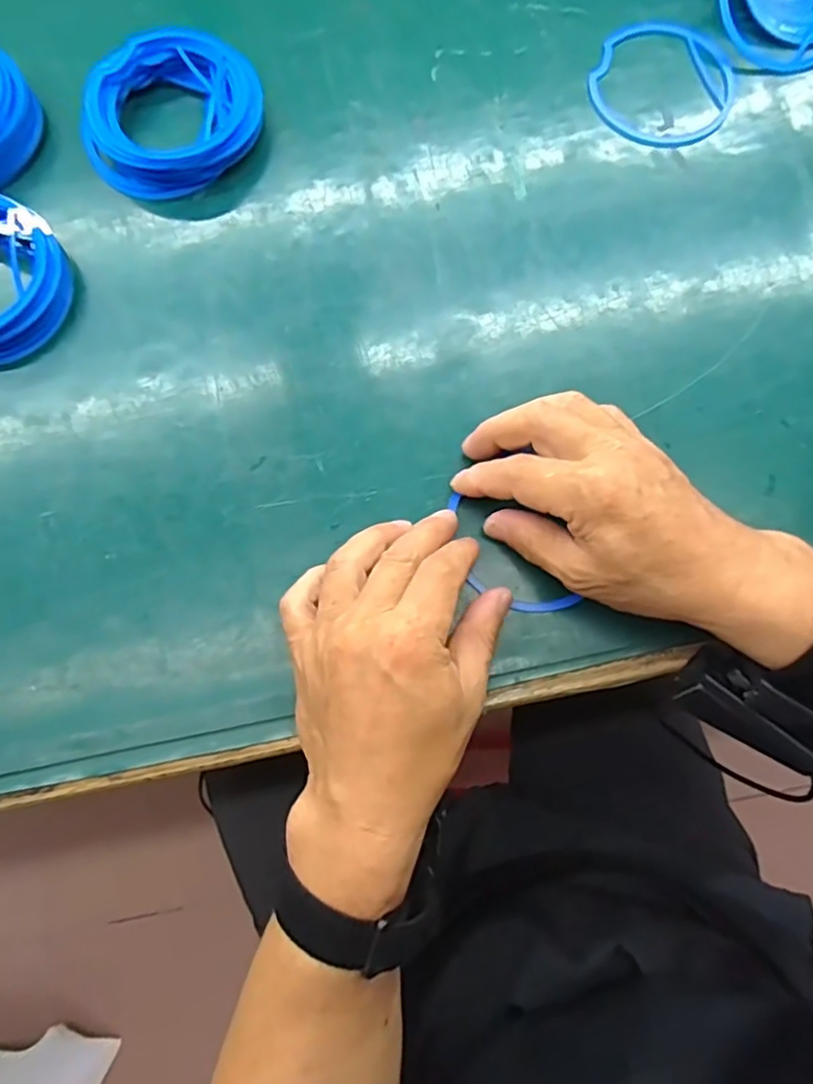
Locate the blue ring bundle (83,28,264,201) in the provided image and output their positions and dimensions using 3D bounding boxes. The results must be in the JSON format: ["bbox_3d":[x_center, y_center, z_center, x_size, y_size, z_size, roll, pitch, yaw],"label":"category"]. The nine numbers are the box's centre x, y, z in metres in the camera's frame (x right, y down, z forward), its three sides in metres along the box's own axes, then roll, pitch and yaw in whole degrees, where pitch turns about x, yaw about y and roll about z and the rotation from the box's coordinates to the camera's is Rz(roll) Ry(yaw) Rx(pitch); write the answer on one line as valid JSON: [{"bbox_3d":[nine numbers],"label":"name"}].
[{"bbox_3d":[-0.147,-0.267,0.394,0.108,0.026,0.094,-40,81,-8],"label":"blue ring bundle"}]

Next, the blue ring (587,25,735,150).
[{"bbox_3d":[0.166,-0.296,0.411,0.091,0.005,0.097,0,78,0],"label":"blue ring"}]

